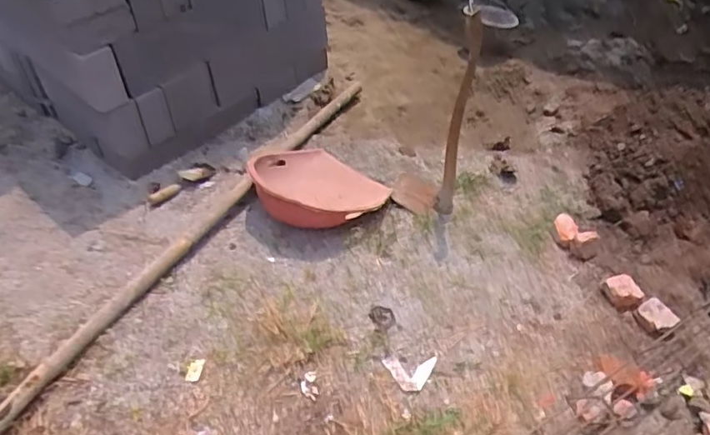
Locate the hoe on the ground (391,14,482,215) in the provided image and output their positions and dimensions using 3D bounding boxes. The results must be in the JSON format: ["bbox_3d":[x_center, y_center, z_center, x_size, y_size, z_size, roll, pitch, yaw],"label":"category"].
[{"bbox_3d":[0.254,-0.293,1.683,0.196,0.605,0.325,11,45,11],"label":"hoe on the ground"}]

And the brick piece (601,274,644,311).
[{"bbox_3d":[0.816,0.229,1.701,0.099,0.055,0.106,-20,47,-19],"label":"brick piece"}]

